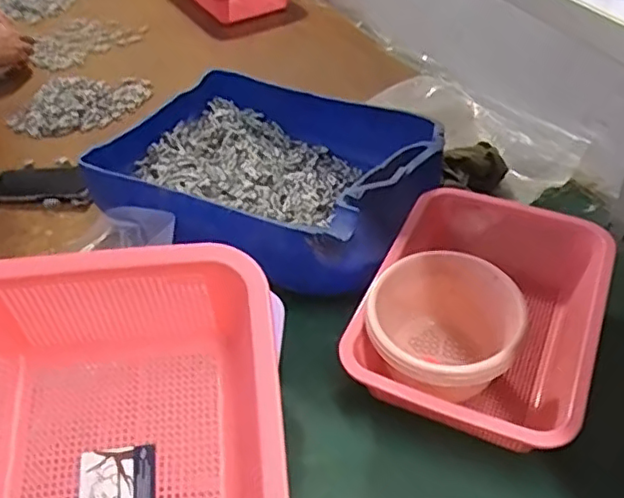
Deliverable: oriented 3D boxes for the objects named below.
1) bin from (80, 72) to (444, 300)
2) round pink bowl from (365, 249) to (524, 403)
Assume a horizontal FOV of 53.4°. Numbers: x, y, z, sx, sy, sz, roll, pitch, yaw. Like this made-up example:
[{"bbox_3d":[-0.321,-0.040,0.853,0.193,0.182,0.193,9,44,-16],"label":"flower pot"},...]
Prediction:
[{"bbox_3d":[-0.053,-0.105,0.820,0.399,0.110,0.318,23,49,26],"label":"bin"},{"bbox_3d":[0.131,0.095,0.628,0.143,0.119,0.139,-2,43,2],"label":"round pink bowl"}]

